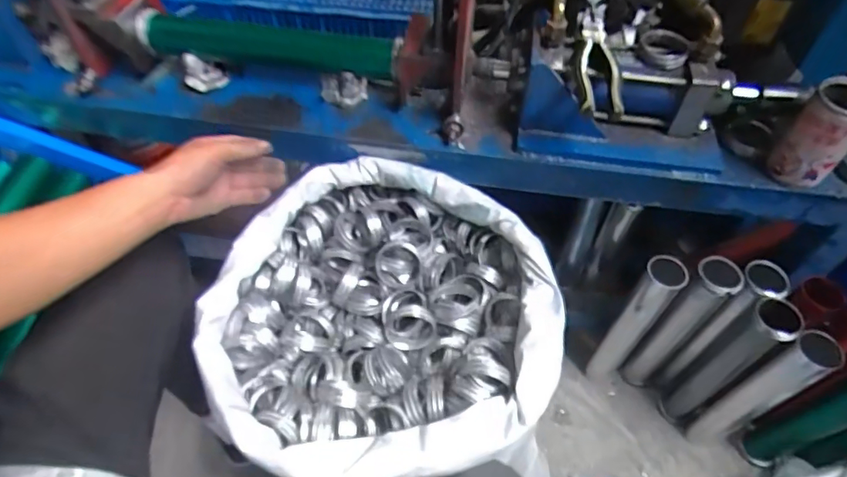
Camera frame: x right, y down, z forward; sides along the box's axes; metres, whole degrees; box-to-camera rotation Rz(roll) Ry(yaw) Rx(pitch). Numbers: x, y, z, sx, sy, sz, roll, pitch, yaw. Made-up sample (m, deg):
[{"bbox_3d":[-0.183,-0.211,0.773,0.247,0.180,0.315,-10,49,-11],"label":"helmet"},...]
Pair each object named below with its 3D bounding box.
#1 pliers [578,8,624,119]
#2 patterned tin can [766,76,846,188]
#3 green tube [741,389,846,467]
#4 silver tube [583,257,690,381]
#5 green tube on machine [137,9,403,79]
[{"bbox_3d":[0.198,-0.205,0.580,0.048,0.024,0.184,6,54,4],"label":"pliers"},{"bbox_3d":[0.444,-0.115,0.567,0.066,0.113,0.052,38,62,24],"label":"patterned tin can"},{"bbox_3d":[0.596,0.273,0.756,0.067,0.353,0.072,-20,57,-14],"label":"green tube"},{"bbox_3d":[0.352,0.153,0.870,0.055,0.333,0.060,38,62,24],"label":"silver tube"},{"bbox_3d":[-0.208,-0.266,0.694,0.380,0.059,0.058,12,55,8],"label":"green tube on machine"}]

